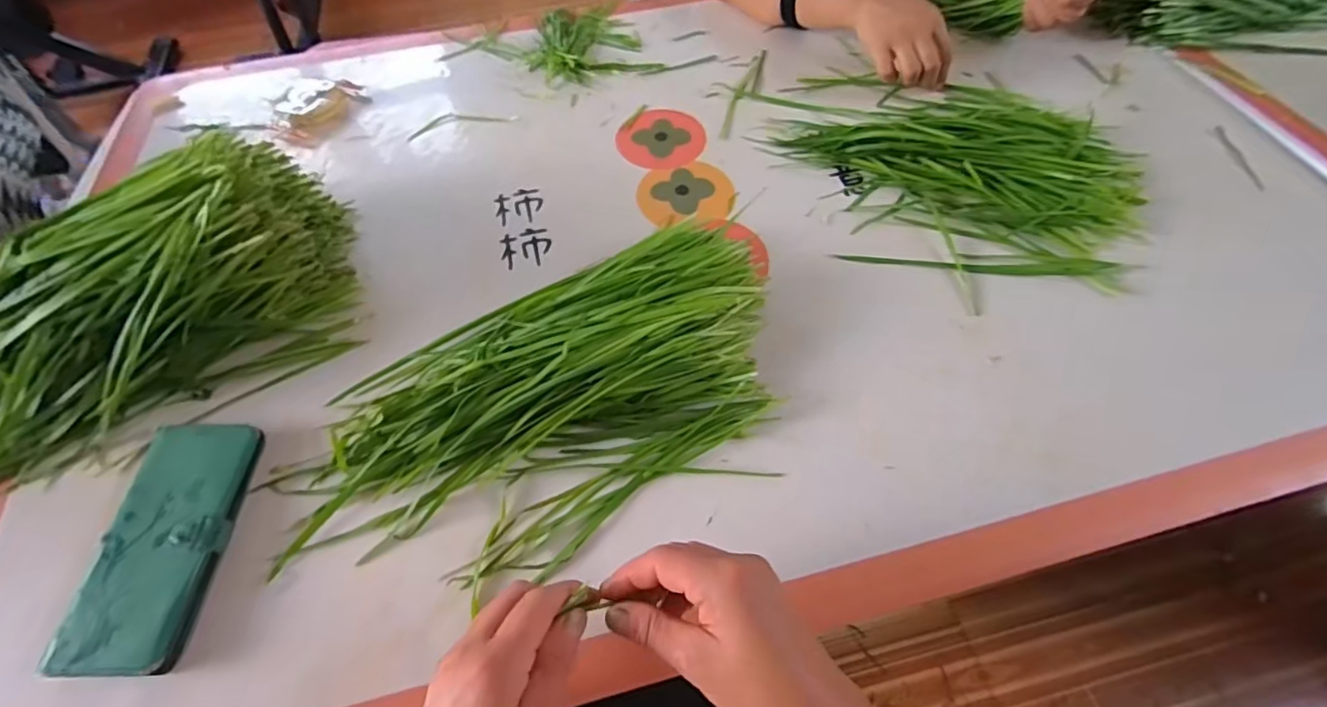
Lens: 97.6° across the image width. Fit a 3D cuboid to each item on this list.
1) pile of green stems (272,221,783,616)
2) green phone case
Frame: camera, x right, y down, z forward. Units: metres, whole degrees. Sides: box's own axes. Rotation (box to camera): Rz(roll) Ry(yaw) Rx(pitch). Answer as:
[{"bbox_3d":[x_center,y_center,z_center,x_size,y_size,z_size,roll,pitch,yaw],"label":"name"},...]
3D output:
[{"bbox_3d":[-0.084,0.030,0.428,0.367,0.048,0.210,-22,58,-11],"label":"pile of green stems"},{"bbox_3d":[-0.334,0.125,0.390,0.076,0.019,0.158,-2,57,2],"label":"green phone case"}]

